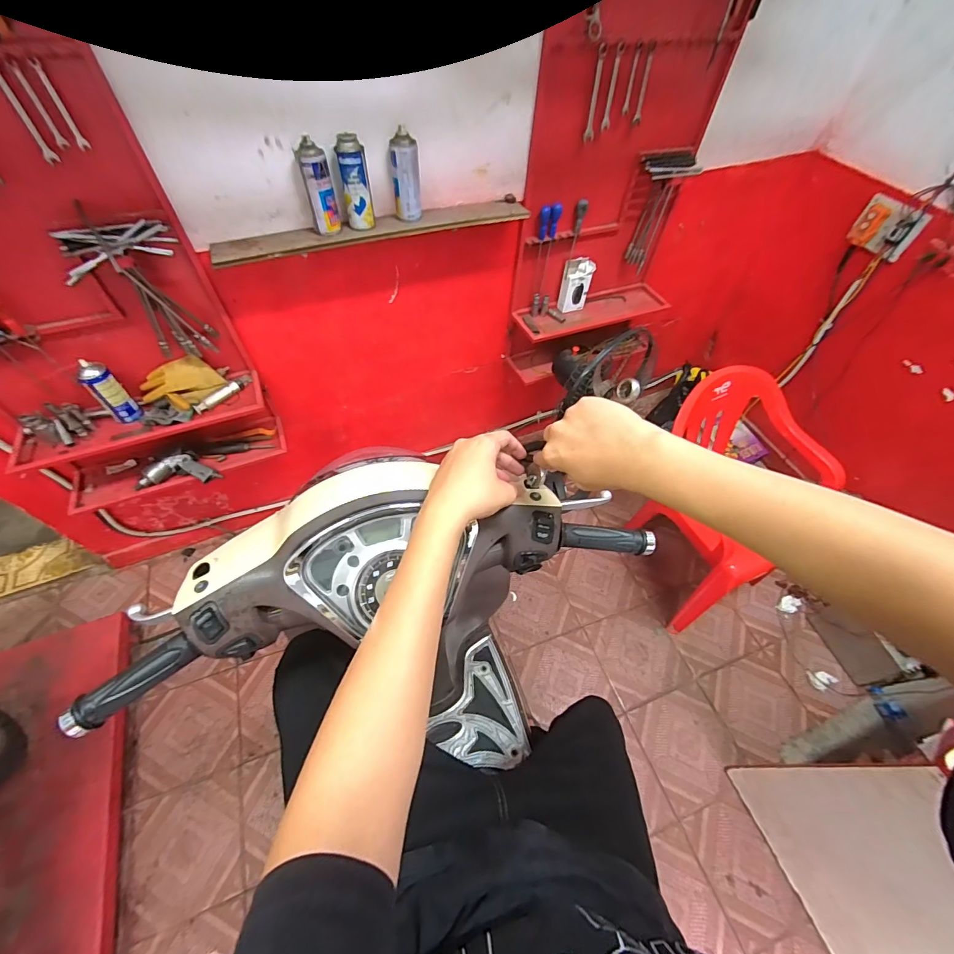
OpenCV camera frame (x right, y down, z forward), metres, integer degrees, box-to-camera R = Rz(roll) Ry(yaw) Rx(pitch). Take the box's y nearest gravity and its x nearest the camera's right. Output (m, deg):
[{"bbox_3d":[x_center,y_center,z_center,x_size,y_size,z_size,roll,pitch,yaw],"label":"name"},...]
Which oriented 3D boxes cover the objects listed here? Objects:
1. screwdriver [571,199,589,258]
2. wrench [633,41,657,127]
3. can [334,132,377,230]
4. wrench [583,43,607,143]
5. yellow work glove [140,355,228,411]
[{"bbox_3d":[0.318,-0.779,1.307,0.027,0.172,0.031,29,58,17],"label":"screwdriver"},{"bbox_3d":[0.430,-1.012,1.067,0.029,0.163,0.005,-21,58,-8],"label":"wrench"},{"bbox_3d":[-0.278,-0.668,0.953,0.063,0.179,0.054,-8,55,-8],"label":"can"},{"bbox_3d":[0.299,-0.956,1.038,0.032,0.181,0.007,-19,57,-15],"label":"wrench"},{"bbox_3d":[-0.794,-0.255,1.114,0.203,0.074,0.110,-31,61,-22],"label":"yellow work glove"}]

